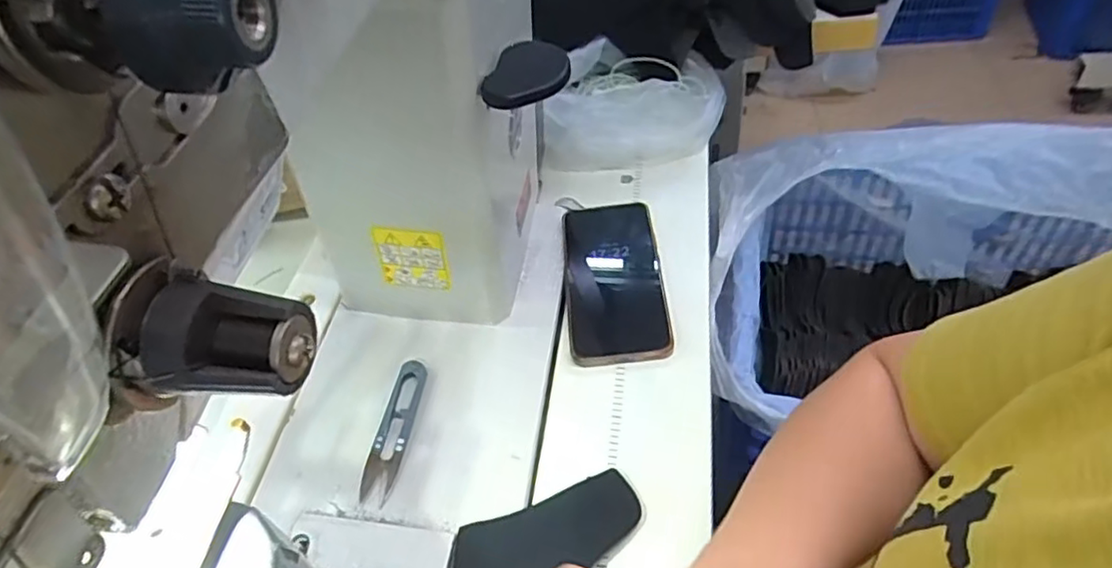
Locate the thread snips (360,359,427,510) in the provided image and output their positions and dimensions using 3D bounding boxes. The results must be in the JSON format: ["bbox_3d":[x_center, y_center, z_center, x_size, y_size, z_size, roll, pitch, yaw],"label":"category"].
[{"bbox_3d":[-0.111,0.097,0.436,0.022,0.011,0.099,1,50,11],"label":"thread snips"}]

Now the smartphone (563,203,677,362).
[{"bbox_3d":[0.045,-0.009,0.509,0.075,0.015,0.157,-7,49,5],"label":"smartphone"}]

